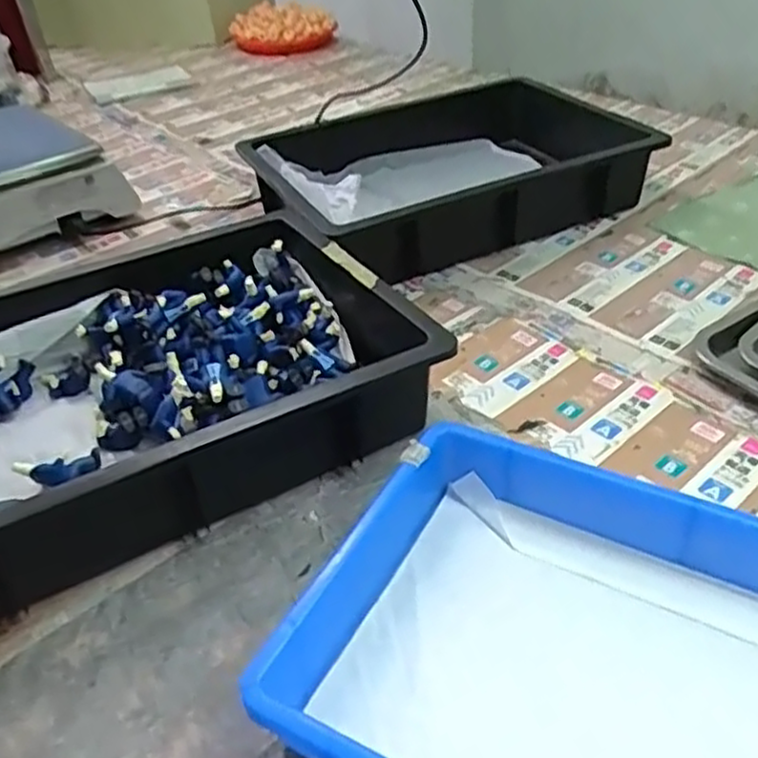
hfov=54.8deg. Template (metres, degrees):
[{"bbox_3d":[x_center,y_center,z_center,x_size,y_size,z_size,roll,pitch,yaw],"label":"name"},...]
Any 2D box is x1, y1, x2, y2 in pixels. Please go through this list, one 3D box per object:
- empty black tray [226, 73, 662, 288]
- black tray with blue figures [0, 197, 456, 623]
[{"bbox_3d":[0.097,-0.264,0.933,0.472,0.092,0.310,-20,40,-20],"label":"empty black tray"},{"bbox_3d":[-0.206,0.007,0.603,0.438,0.095,0.318,-23,41,-23],"label":"black tray with blue figures"}]

